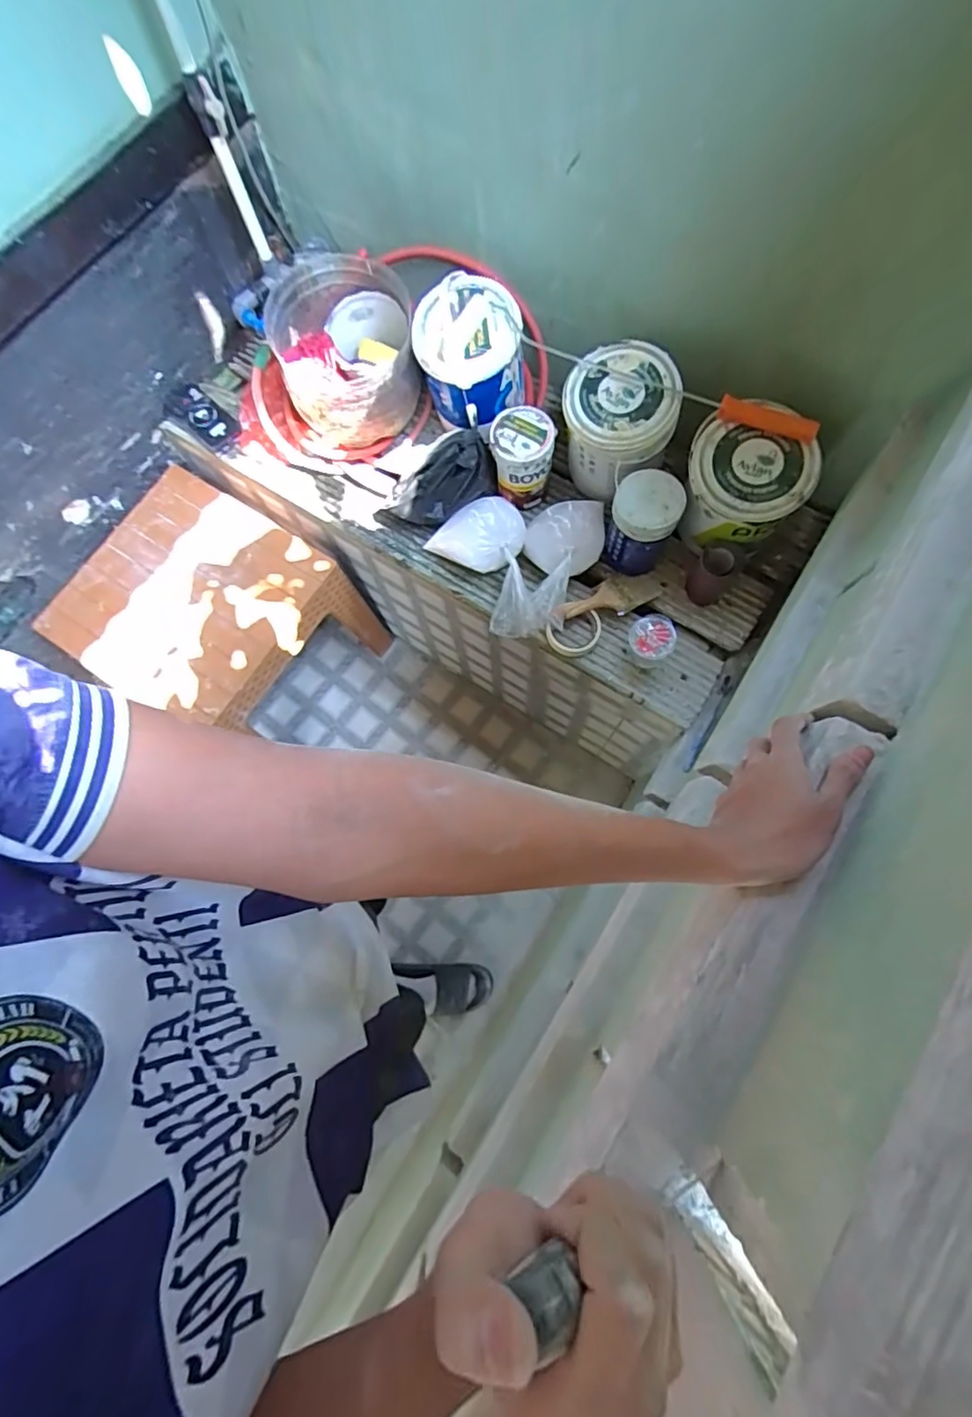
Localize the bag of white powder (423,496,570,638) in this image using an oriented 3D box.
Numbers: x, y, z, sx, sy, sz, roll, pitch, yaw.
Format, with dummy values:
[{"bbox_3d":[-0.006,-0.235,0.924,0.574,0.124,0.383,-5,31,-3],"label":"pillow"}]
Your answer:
[{"bbox_3d":[0.035,-0.249,1.027,0.156,0.101,0.272,-34,77,-7],"label":"bag of white powder"}]

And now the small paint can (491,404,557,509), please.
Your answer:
[{"bbox_3d":[0.065,-0.448,1.044,0.104,0.155,0.093,2,75,2],"label":"small paint can"}]

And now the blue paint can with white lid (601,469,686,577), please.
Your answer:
[{"bbox_3d":[0.263,-0.312,0.998,0.109,0.178,0.106,0,75,2],"label":"blue paint can with white lid"}]

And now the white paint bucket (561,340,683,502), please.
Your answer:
[{"bbox_3d":[0.221,-0.481,1.001,0.180,0.196,0.170,0,75,2],"label":"white paint bucket"}]

